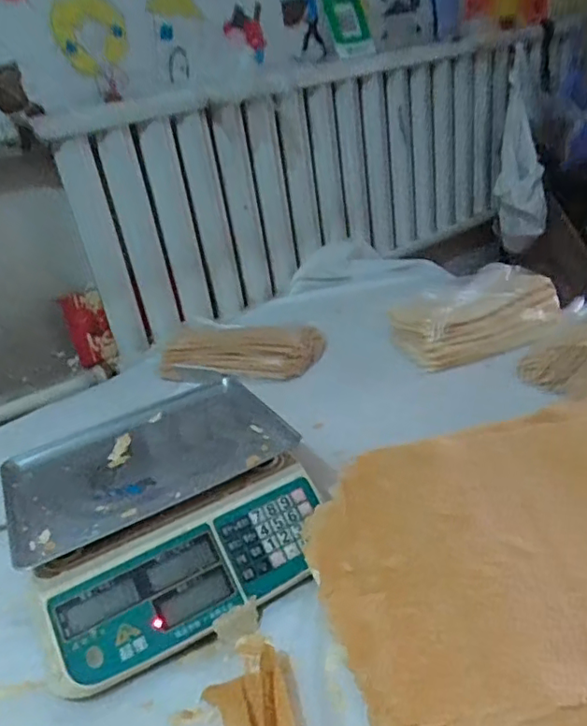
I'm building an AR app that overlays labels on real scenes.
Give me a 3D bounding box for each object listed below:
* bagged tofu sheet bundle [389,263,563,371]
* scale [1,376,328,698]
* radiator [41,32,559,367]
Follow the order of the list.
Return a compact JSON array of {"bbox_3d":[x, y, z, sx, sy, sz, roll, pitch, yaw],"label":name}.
[{"bbox_3d":[0.339,-0.089,1.040,0.317,0.056,0.168,-14,71,-7],"label":"bagged tofu sheet bundle"},{"bbox_3d":[-0.157,0.177,0.693,0.321,0.118,0.326,-20,29,-23],"label":"scale"},{"bbox_3d":[0.153,-0.508,1.466,1.426,0.490,0.153,-23,31,-28],"label":"radiator"}]

